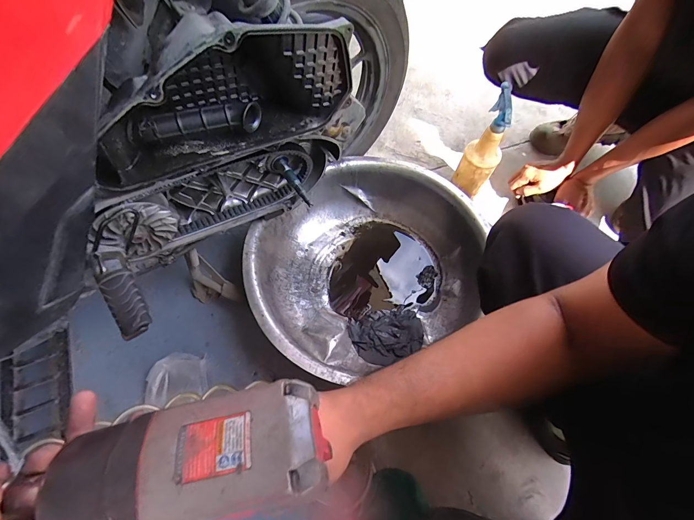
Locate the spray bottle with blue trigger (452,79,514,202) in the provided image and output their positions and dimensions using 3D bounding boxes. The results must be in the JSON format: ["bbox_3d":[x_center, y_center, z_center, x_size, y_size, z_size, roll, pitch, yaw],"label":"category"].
[{"bbox_3d":[0.324,-0.263,0.754,0.088,0.247,0.080,-42,71,-19],"label":"spray bottle with blue trigger"}]

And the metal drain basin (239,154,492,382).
[{"bbox_3d":[0.045,0.007,0.722,0.497,0.163,0.437,-26,67,-13],"label":"metal drain basin"}]

